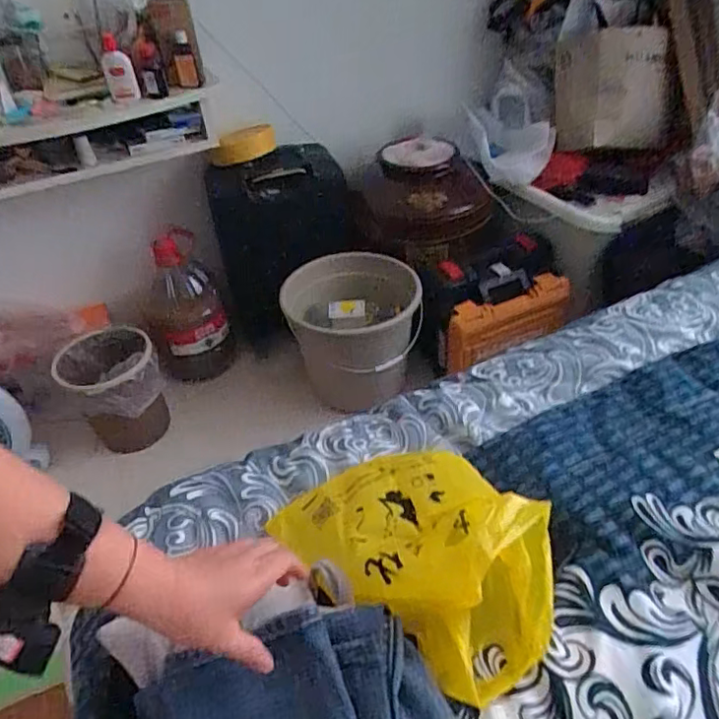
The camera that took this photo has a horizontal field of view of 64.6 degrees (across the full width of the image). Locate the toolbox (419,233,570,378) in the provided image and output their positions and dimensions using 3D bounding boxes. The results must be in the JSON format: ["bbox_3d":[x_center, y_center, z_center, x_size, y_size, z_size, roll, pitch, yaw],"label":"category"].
[{"bbox_3d":[0.363,-0.152,1.563,0.397,0.225,0.236,-16,42,-12],"label":"toolbox"}]

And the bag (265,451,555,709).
[{"bbox_3d":[0.059,0.170,0.561,0.210,0.124,0.283,-25,45,-21],"label":"bag"}]

